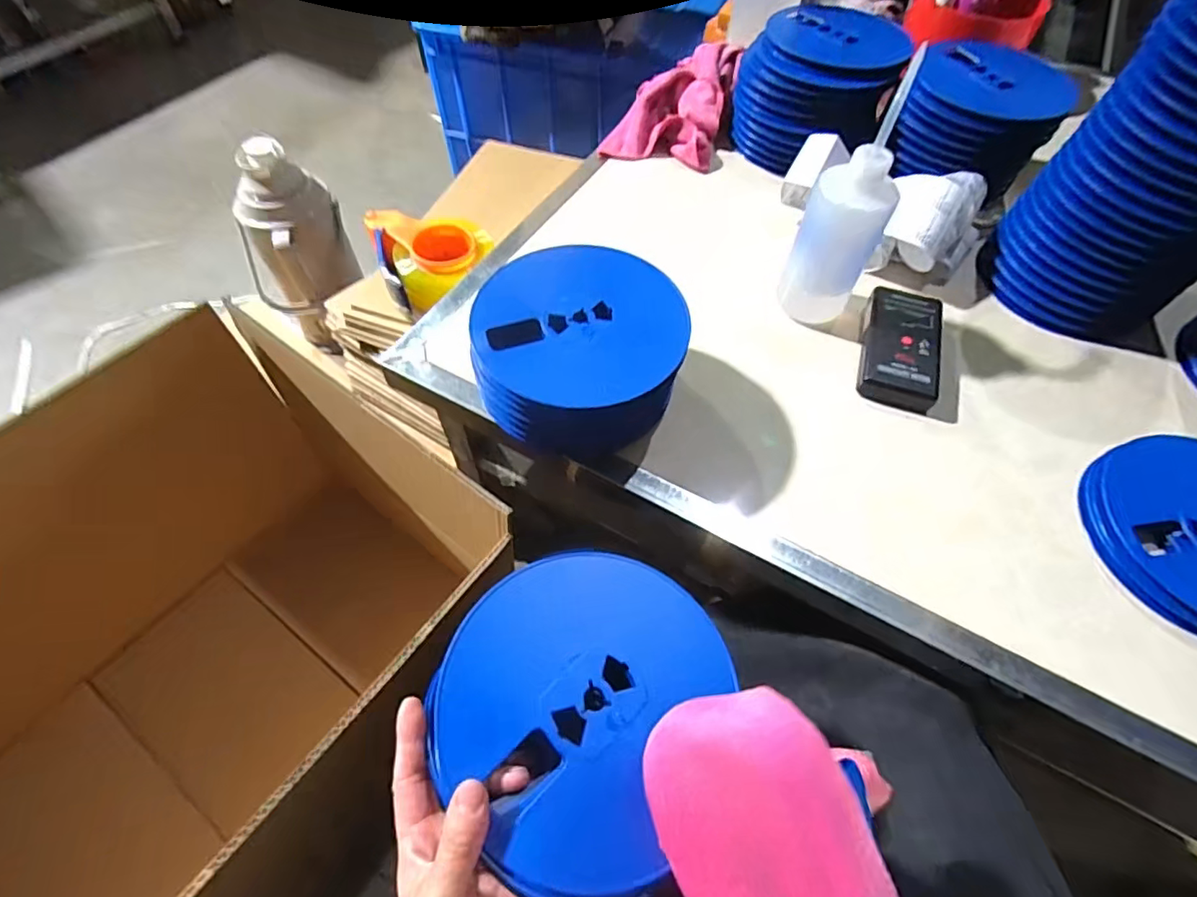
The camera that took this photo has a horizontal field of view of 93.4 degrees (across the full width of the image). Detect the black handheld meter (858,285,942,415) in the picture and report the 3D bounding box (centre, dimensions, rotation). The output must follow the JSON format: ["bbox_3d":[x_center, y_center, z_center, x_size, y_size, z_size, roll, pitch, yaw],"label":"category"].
[{"bbox_3d":[0.293,-0.101,0.545,0.067,0.030,0.141,16,59,9],"label":"black handheld meter"}]

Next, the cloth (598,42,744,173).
[{"bbox_3d":[0.099,-0.456,0.742,0.141,0.066,0.192,16,59,9],"label":"cloth"}]

